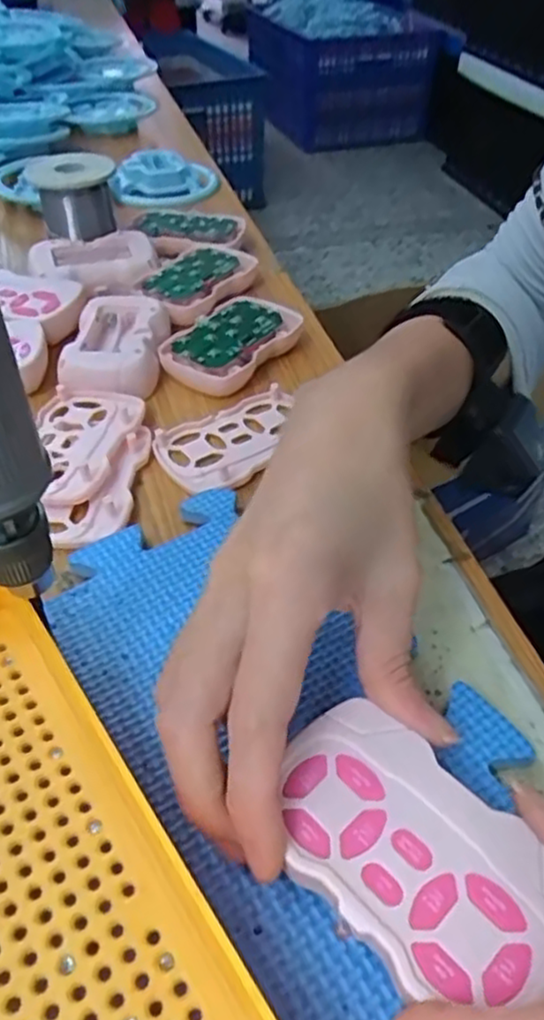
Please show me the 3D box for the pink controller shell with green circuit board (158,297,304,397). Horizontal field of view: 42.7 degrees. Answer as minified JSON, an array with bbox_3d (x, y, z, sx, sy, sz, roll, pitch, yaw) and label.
[{"bbox_3d":[-0.024,-0.101,0.417,0.054,0.018,0.084,26,49,24],"label":"pink controller shell with green circuit board"}]

